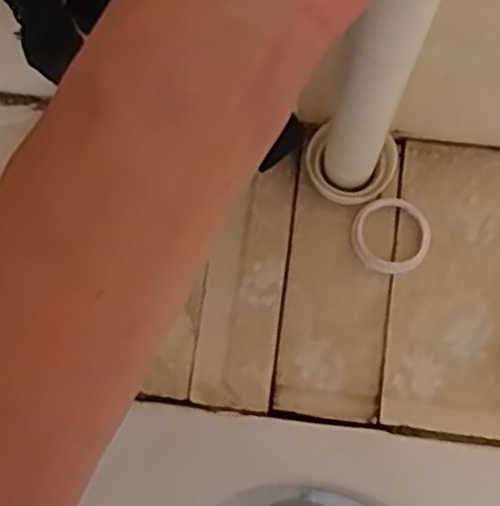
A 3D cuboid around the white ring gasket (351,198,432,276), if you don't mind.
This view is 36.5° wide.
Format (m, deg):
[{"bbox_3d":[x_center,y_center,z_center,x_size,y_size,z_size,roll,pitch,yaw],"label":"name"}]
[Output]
[{"bbox_3d":[0.132,-0.016,0.707,0.071,0.005,0.072,0,75,1],"label":"white ring gasket"}]

